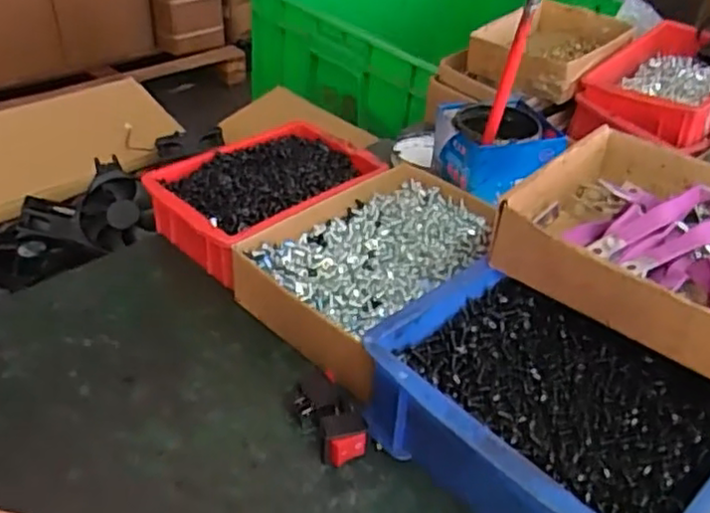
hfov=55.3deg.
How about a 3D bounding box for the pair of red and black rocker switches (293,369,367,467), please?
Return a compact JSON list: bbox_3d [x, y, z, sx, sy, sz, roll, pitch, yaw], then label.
[{"bbox_3d":[-0.018,0.107,0.459,0.032,0.020,0.065,-16,41,-25],"label":"pair of red and black rocker switches"}]

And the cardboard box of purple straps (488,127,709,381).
[{"bbox_3d":[0.230,-0.002,0.479,0.210,0.062,0.191,29,43,29],"label":"cardboard box of purple straps"}]

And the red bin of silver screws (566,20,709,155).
[{"bbox_3d":[0.347,-0.183,0.746,0.193,0.068,0.135,-28,47,-36],"label":"red bin of silver screws"}]

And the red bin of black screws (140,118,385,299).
[{"bbox_3d":[-0.083,-0.062,0.629,0.133,0.055,0.207,33,50,29],"label":"red bin of black screws"}]

